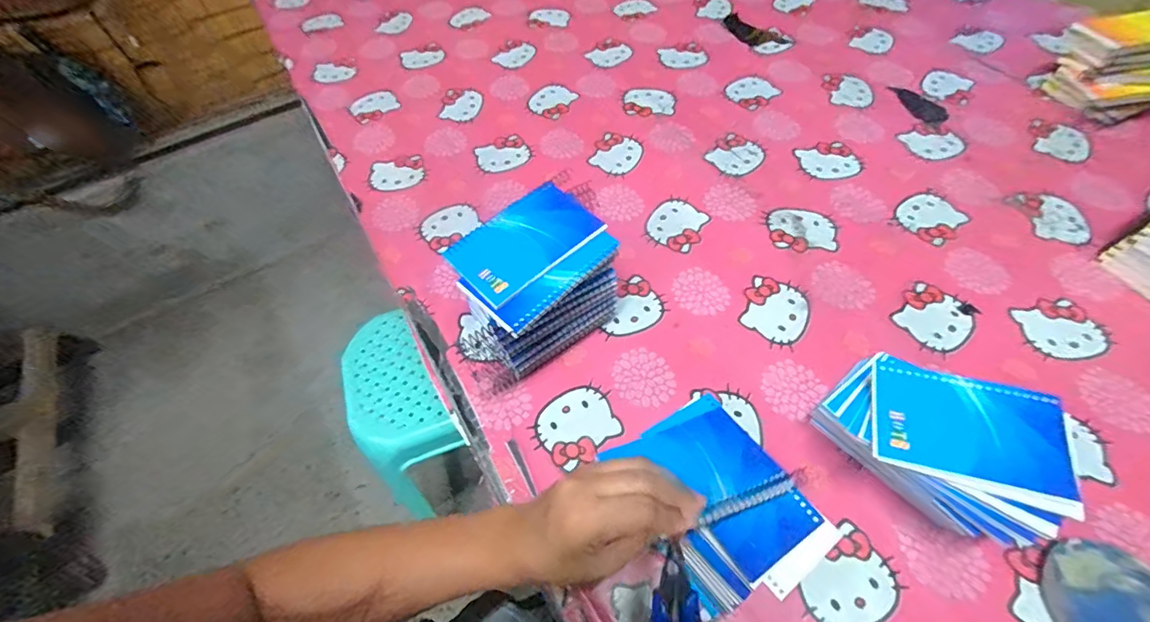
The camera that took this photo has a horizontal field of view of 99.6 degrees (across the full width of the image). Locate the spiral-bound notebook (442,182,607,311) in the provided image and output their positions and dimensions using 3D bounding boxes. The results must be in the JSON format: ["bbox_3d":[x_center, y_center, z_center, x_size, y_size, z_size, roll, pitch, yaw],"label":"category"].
[{"bbox_3d":[-0.045,-0.066,0.447,0.130,0.009,0.082,-38,62,-19],"label":"spiral-bound notebook"}]

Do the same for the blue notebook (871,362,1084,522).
[{"bbox_3d":[0.300,0.090,0.371,0.133,0.014,0.086,15,59,13],"label":"blue notebook"}]

